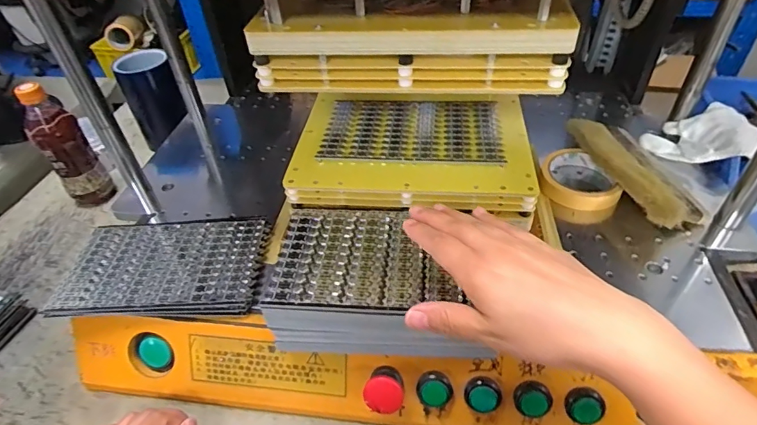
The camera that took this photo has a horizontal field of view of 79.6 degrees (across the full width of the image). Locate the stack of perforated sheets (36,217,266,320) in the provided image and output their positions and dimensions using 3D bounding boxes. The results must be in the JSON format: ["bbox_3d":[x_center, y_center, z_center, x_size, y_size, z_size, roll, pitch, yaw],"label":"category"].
[{"bbox_3d":[-0.220,0.053,0.477,0.198,0.012,0.121,-2,43,2],"label":"stack of perforated sheets"}]

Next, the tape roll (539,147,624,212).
[{"bbox_3d":[0.240,-0.041,0.545,0.087,0.025,0.099,11,45,15],"label":"tape roll"}]

